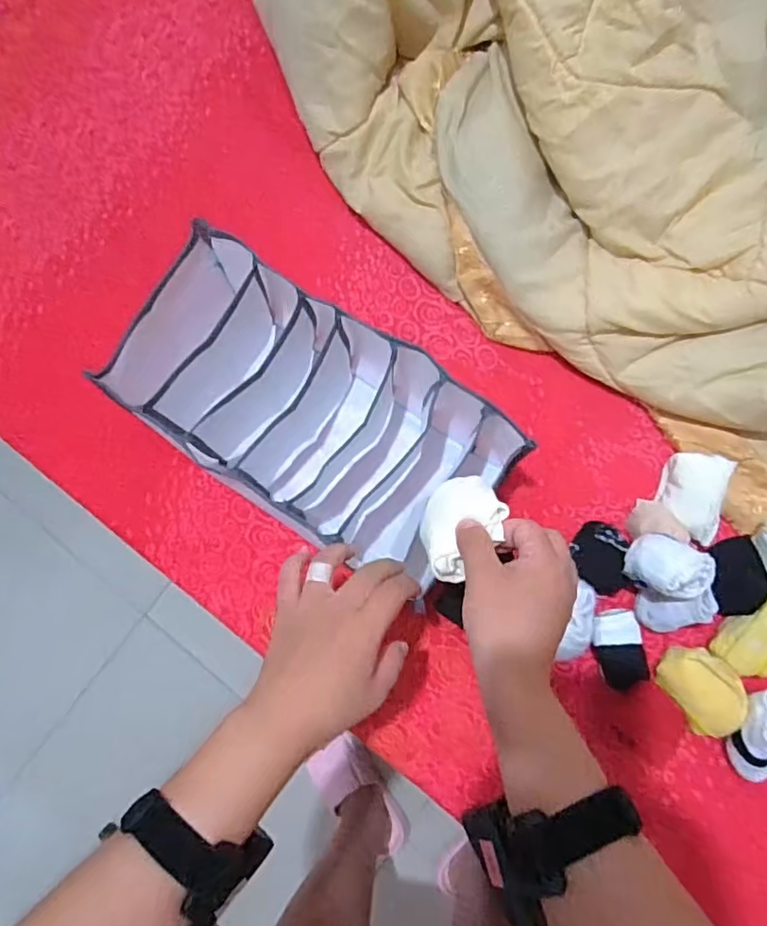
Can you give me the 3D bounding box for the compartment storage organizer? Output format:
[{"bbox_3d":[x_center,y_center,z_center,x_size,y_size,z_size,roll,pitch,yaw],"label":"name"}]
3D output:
[{"bbox_3d":[-0.059,-0.047,0.547,0.345,0.130,0.197,33,86,7],"label":"compartment storage organizer"}]

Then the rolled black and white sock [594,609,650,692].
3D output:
[{"bbox_3d":[0.210,0.167,0.510,0.040,0.028,0.069,-14,82,1],"label":"rolled black and white sock"}]

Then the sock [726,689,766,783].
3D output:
[{"bbox_3d":[0.332,0.238,0.489,0.040,0.037,0.083,24,100,7],"label":"sock"}]

